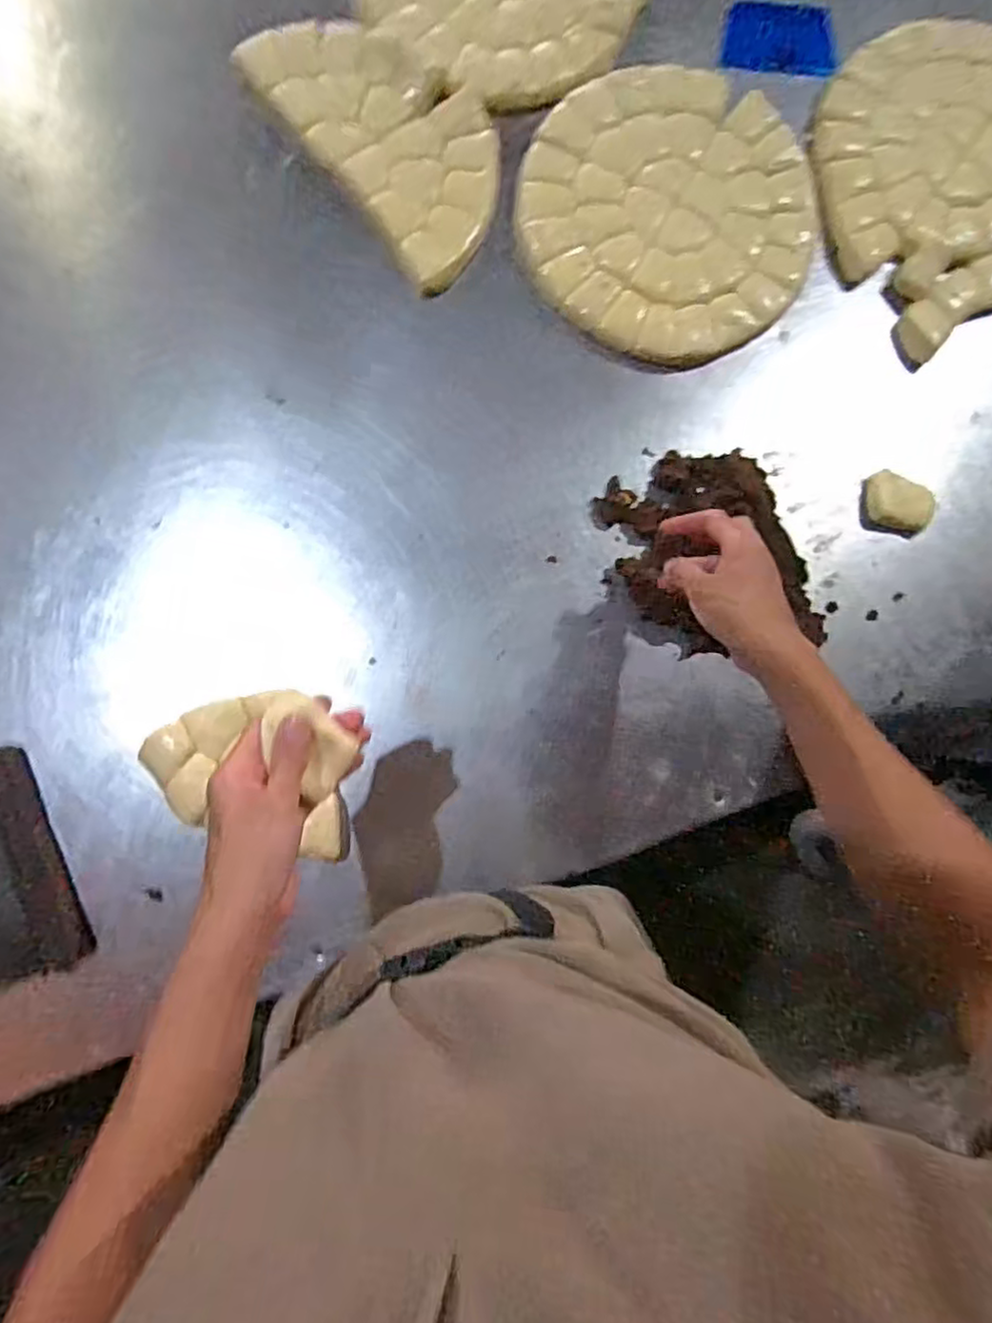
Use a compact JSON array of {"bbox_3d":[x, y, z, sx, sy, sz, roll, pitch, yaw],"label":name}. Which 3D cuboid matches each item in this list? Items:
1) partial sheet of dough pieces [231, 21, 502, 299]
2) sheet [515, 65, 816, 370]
[{"bbox_3d":[-0.102,-0.542,0.683,0.163,0.027,0.306,-38,88,-6],"label":"partial sheet of dough pieces"},{"bbox_3d":[0.182,-0.474,0.699,0.303,0.019,0.303,0,85,-3],"label":"sheet"}]

